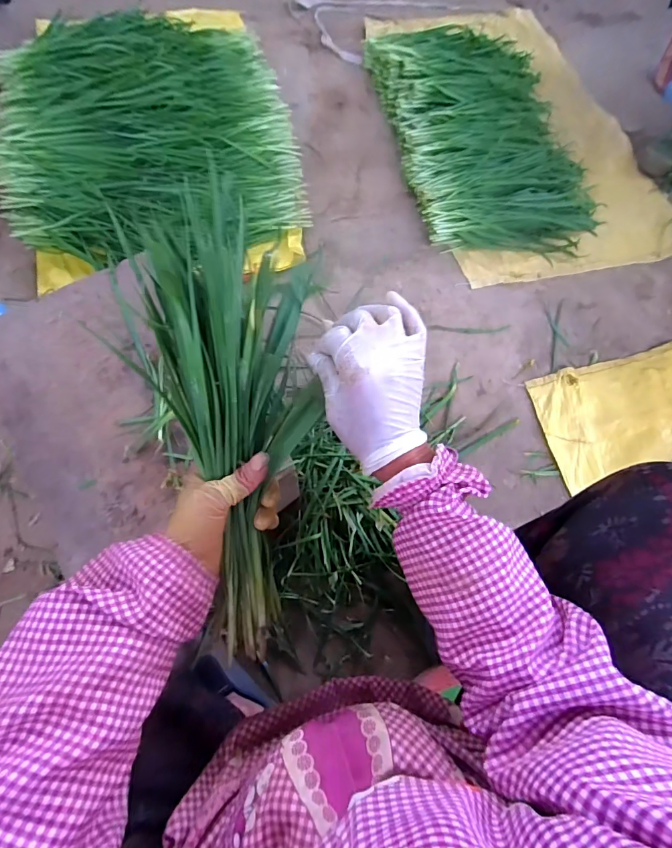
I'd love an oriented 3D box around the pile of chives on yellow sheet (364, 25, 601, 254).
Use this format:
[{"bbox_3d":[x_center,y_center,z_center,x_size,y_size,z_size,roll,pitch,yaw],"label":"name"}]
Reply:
[{"bbox_3d":[0.357,-0.750,1.030,0.428,0.106,0.758,-10,70,-5],"label":"pile of chives on yellow sheet"}]

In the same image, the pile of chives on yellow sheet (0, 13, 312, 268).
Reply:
[{"bbox_3d":[-0.436,-0.712,0.967,0.634,0.144,0.751,-12,70,-6],"label":"pile of chives on yellow sheet"}]

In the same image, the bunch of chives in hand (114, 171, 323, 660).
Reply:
[{"bbox_3d":[-0.076,0.022,0.356,0.131,0.068,0.349,-5,99,-4],"label":"bunch of chives in hand"}]

